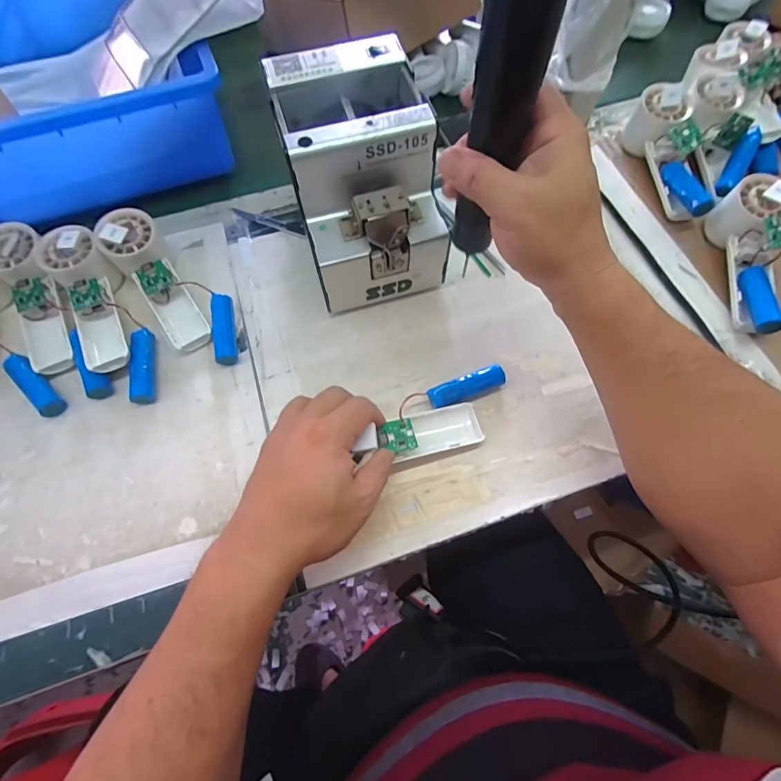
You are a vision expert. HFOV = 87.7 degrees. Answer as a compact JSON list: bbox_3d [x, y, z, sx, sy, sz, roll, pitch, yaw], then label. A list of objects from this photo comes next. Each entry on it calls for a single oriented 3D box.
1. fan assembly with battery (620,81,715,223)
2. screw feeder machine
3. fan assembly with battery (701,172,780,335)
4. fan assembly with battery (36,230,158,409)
[{"bbox_3d":[0.315,-0.265,0.461,0.056,0.062,0.164,-2,67,0],"label":"fan assembly with battery"},{"bbox_3d":[-0.026,-0.195,0.393,0.126,0.149,0.176,-15,68,-5],"label":"screw feeder machine"},{"bbox_3d":[0.368,-0.133,0.403,0.051,0.060,0.162,2,67,2],"label":"fan assembly with battery"},{"bbox_3d":[-0.280,-0.072,0.401,0.061,0.042,0.196,-29,85,-10],"label":"fan assembly with battery"}]

